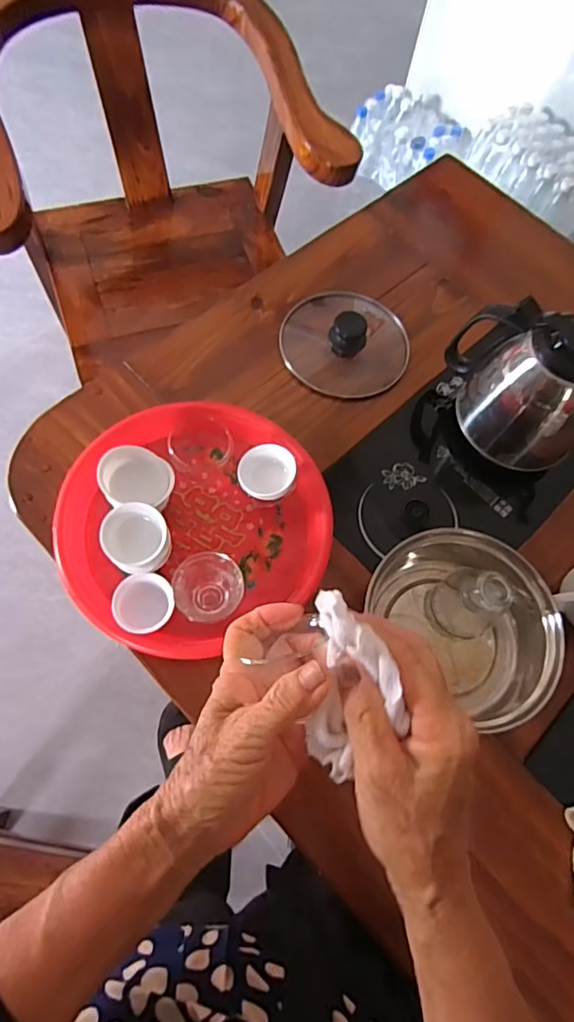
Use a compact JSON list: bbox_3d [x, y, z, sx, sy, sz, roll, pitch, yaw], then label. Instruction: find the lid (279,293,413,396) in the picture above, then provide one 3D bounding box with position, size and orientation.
[{"bbox_3d":[0.069,-0.206,0.638,0.149,0.041,0.136,1,66,-3],"label":"lid"}]

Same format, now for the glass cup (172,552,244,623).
[{"bbox_3d":[-0.074,0.070,0.506,0.061,0.047,0.060,1,66,-3],"label":"glass cup"}]

